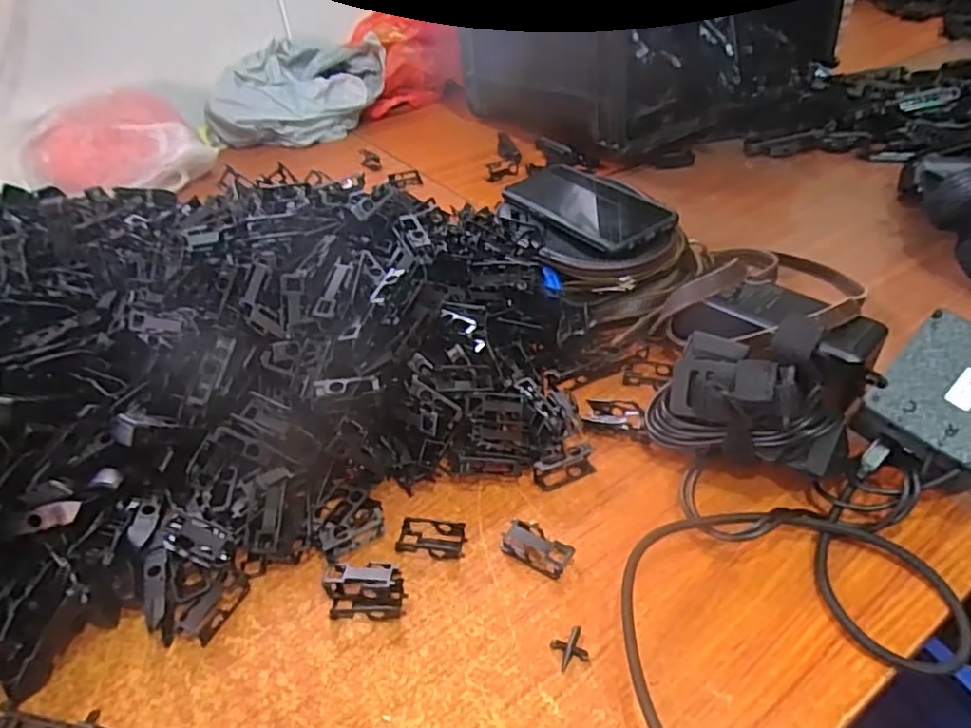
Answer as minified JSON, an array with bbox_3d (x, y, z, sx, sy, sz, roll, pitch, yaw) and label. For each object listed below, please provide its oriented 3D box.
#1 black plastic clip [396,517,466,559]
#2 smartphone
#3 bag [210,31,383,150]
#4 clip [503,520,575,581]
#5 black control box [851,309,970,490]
[{"bbox_3d":[-0.032,0.102,0.371,0.039,0.006,0.022,1,40,8],"label":"black plastic clip"},{"bbox_3d":[0.088,-0.141,0.559,0.079,0.008,0.155,-30,44,-18],"label":"smartphone"},{"bbox_3d":[-0.276,-0.402,0.930,0.271,0.097,0.167,-13,40,-9],"label":"bag"},{"bbox_3d":[0.030,0.105,0.359,0.038,0.009,0.023,23,47,30],"label":"clip"},{"bbox_3d":[0.265,0.022,0.358,0.070,0.025,0.087,37,82,29],"label":"black control box"}]

